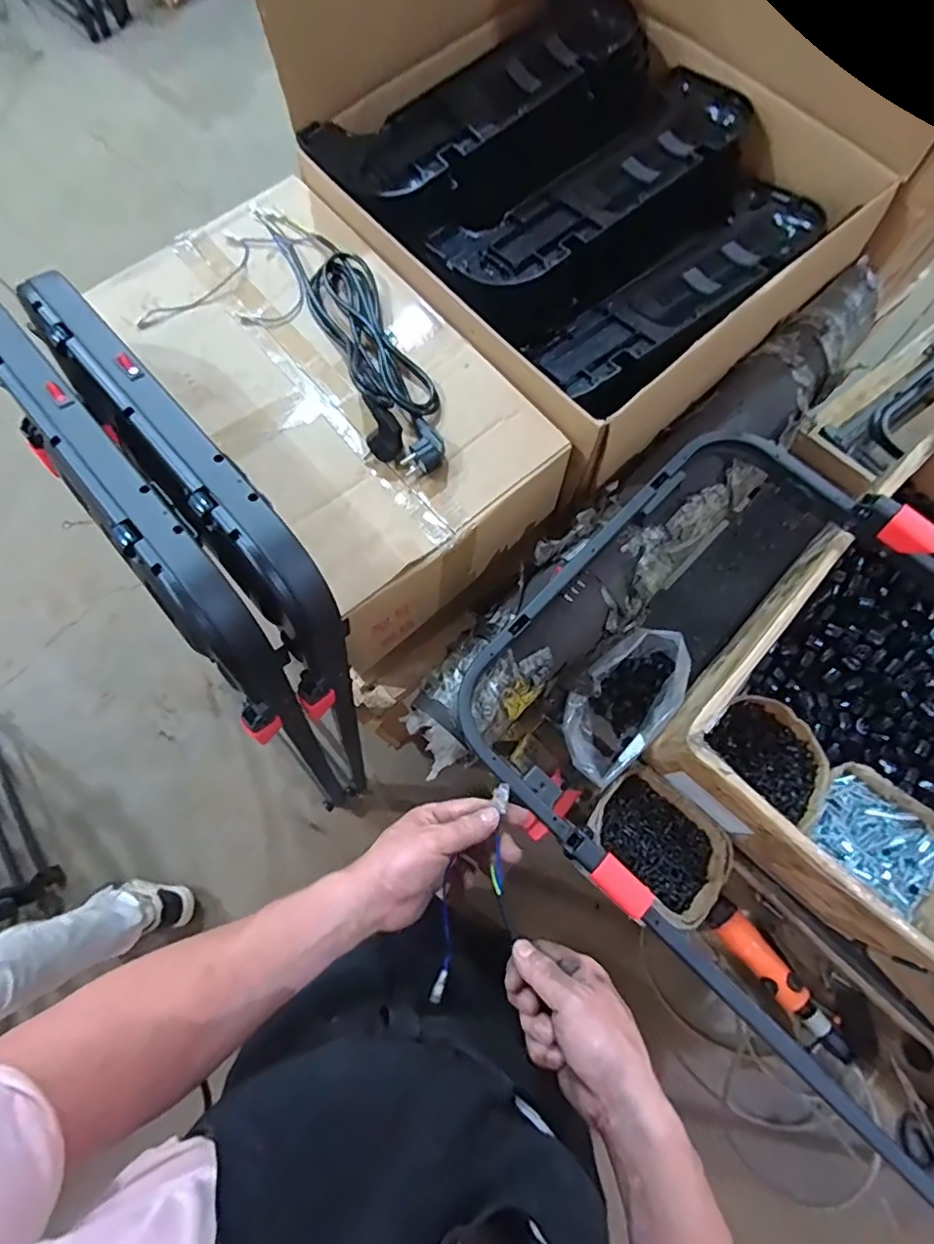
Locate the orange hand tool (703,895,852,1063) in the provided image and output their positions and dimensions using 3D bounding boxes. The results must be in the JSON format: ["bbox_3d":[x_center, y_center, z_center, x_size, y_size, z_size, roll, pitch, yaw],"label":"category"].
[{"bbox_3d":[0.381,0.438,0.702,0.044,0.051,0.211,-38,76,-10],"label":"orange hand tool"}]

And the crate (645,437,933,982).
[{"bbox_3d":[0.531,0.073,0.692,0.357,0.150,0.541,40,78,12],"label":"crate"}]

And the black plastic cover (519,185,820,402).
[{"bbox_3d":[0.273,-0.436,0.735,0.456,0.058,0.150,-36,76,-9],"label":"black plastic cover"}]

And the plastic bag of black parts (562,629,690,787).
[{"bbox_3d":[0.206,0.100,0.752,0.113,0.122,0.218,38,77,12],"label":"plastic bag of black parts"}]

